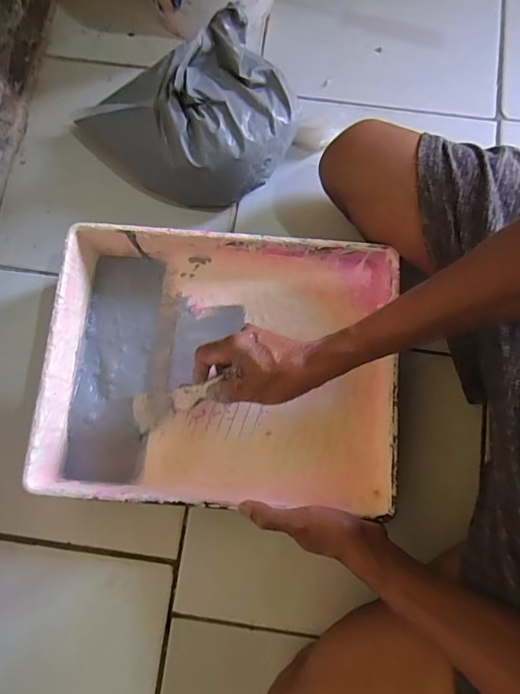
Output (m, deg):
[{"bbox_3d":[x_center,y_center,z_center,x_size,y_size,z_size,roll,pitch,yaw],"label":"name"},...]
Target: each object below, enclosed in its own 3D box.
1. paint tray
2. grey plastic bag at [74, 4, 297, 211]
[{"bbox_3d":[-0.039,0.020,0.483,0.345,0.067,0.271,4,79,2],"label":"paint tray"},{"bbox_3d":[-0.091,-0.273,0.521,0.263,0.136,0.172,6,79,3],"label":"grey plastic bag"}]

